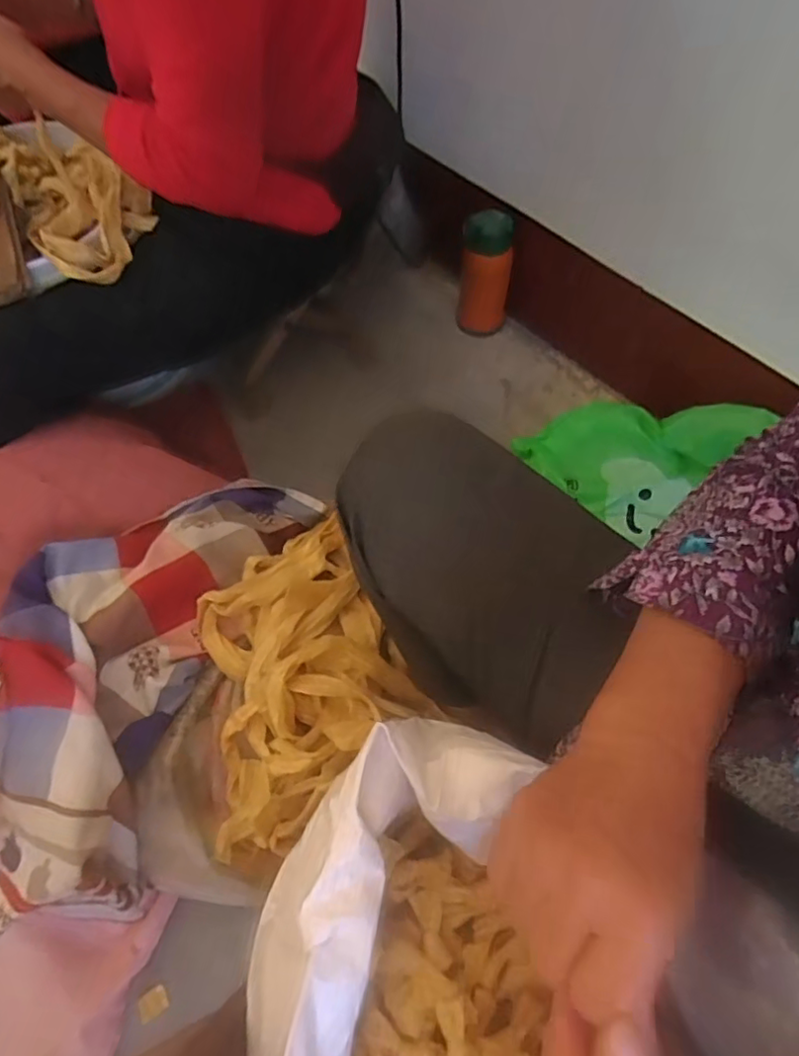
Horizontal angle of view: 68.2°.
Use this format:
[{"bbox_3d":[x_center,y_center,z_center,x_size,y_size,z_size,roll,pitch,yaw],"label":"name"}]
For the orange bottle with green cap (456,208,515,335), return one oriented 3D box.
[{"bbox_3d":[0.142,-0.411,0.979,0.080,0.208,0.065,9,65,6],"label":"orange bottle with green cap"}]

